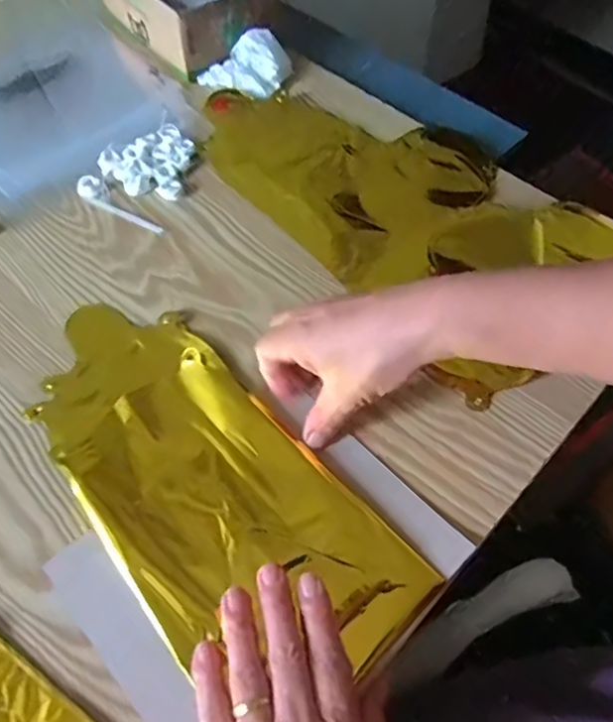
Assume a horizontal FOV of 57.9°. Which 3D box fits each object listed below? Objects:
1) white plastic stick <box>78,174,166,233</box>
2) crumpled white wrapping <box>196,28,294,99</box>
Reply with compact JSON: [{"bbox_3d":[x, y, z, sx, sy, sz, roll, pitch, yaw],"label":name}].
[{"bbox_3d":[-0.161,-0.132,0.472,0.093,0.009,0.020,35,63,19],"label":"white plastic stick"},{"bbox_3d":[-0.061,-0.309,0.568,0.073,0.031,0.069,31,62,17],"label":"crumpled white wrapping"}]

